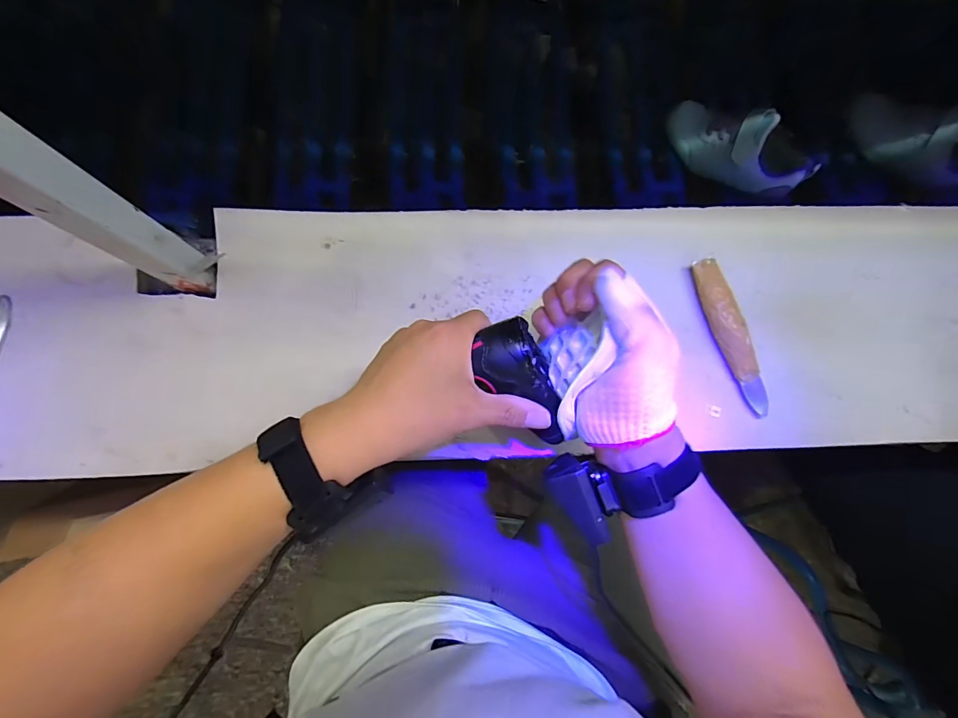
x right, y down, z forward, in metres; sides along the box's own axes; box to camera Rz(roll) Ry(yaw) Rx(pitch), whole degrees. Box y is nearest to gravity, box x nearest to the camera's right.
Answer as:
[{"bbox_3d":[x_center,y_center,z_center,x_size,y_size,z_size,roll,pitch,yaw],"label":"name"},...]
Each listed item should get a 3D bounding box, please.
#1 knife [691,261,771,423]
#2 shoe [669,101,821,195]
[{"bbox_3d":[0.256,-0.023,0.426,0.030,0.026,0.164,-15,82,-6],"label":"knife"},{"bbox_3d":[0.306,-0.255,0.501,0.171,0.067,0.058,41,80,19],"label":"shoe"}]

